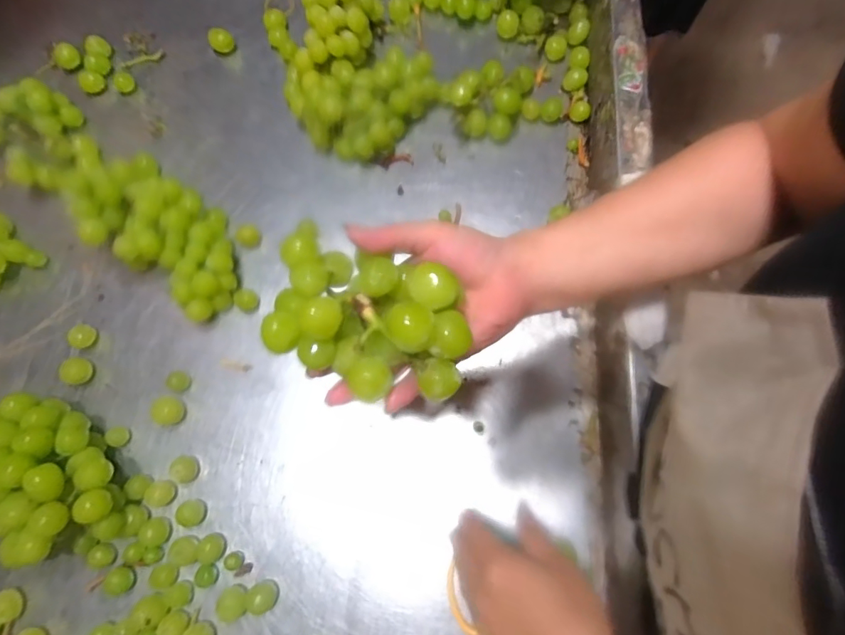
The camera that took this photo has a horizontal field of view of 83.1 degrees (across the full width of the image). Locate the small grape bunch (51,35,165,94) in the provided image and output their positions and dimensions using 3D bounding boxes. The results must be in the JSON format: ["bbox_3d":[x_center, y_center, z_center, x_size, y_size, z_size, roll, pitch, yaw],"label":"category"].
[{"bbox_3d":[-0.403,-0.317,0.601,0.137,0.024,0.071,15,74,8],"label":"small grape bunch"}]

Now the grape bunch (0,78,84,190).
[{"bbox_3d":[-0.457,-0.219,0.561,0.127,0.040,0.105,43,80,15],"label":"grape bunch"}]

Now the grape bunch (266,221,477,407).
[{"bbox_3d":[-0.034,-0.005,0.272,0.120,0.041,0.083,14,74,5],"label":"grape bunch"}]

